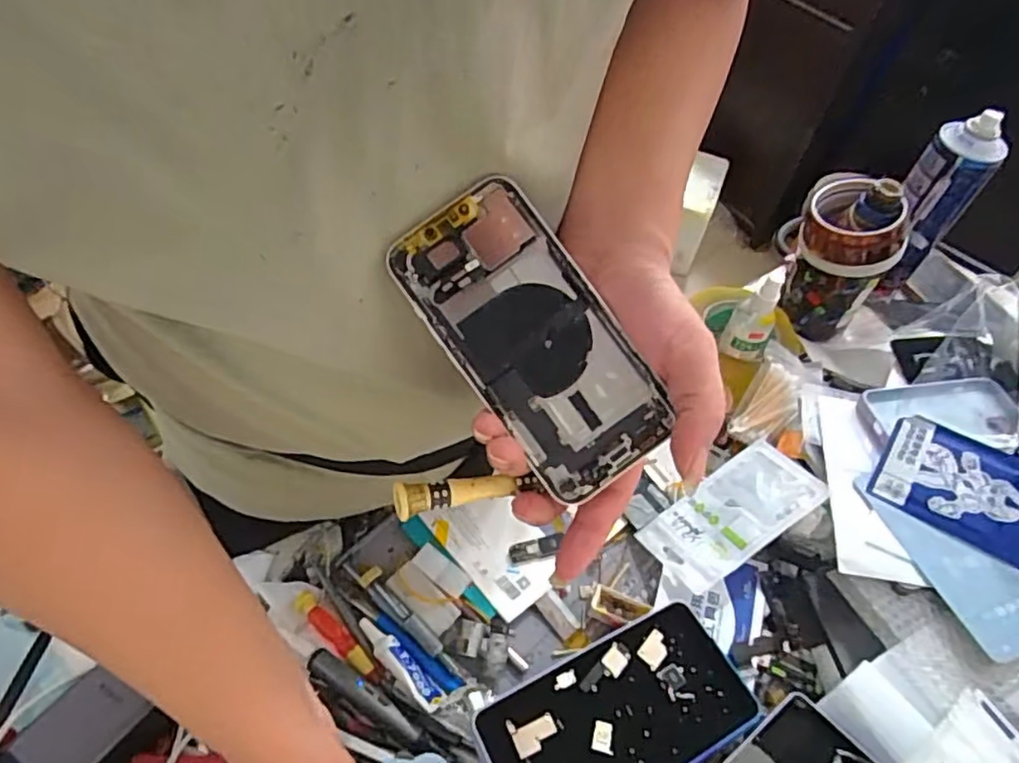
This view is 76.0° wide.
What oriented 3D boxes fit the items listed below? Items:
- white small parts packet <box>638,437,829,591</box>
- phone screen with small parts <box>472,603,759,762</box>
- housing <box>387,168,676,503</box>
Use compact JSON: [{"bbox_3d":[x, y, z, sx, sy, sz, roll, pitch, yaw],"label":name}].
[{"bbox_3d":[0.191,0.111,0.552,0.148,0.010,0.080,-31,38,-16],"label":"white small parts packet"},{"bbox_3d":[0.074,0.233,0.453,0.187,0.017,0.100,-22,58,-20],"label":"phone screen with small parts"},{"bbox_3d":[0.010,-0.021,0.304,0.069,0.007,0.143,-36,89,-4],"label":"housing"}]

